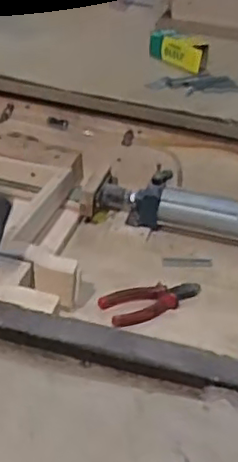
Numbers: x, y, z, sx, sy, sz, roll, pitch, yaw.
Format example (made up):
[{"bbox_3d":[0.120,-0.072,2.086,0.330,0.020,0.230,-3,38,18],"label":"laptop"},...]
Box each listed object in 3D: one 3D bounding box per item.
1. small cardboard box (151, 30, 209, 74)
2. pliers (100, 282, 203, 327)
[{"bbox_3d":[0.126,-0.380,1.350,0.137,0.059,0.062,28,37,31],"label":"small cardboard box"},{"bbox_3d":[0.050,0.099,0.899,0.149,0.020,0.058,-9,34,-24],"label":"pliers"}]

